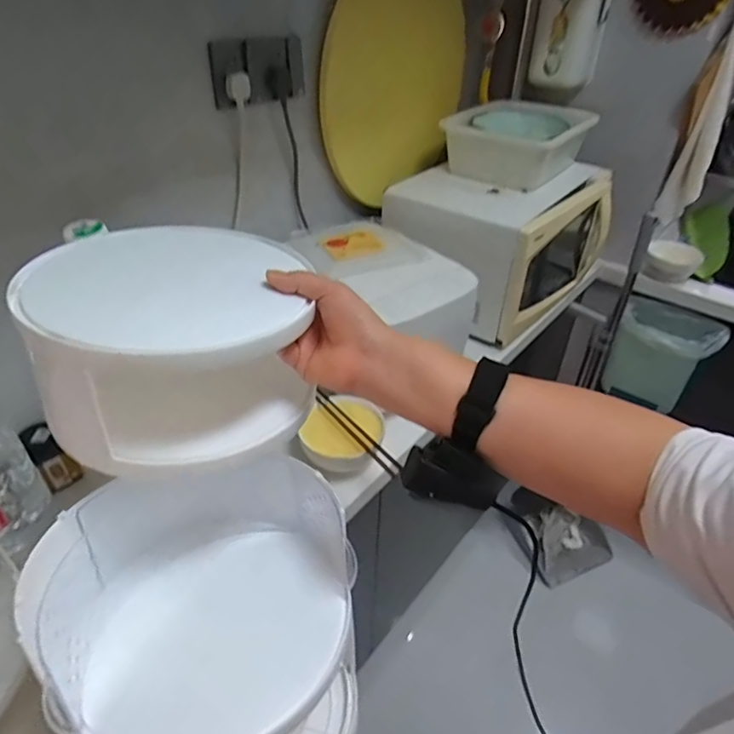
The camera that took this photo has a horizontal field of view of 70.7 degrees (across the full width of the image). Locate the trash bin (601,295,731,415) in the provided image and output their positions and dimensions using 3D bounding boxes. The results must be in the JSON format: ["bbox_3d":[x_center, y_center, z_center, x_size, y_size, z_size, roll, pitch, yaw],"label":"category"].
[{"bbox_3d":[0.737,-0.023,1.301,0.219,0.230,0.144,20,41,24],"label":"trash bin"}]

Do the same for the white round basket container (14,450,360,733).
[{"bbox_3d":[-0.129,0.235,0.464,0.228,0.221,0.249,0,37,0],"label":"white round basket container"}]

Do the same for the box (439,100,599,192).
[{"bbox_3d":[0.318,-0.472,1.096,0.210,0.124,0.246,28,45,32],"label":"box"}]

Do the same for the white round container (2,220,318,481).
[{"bbox_3d":[-0.160,-0.028,0.460,0.206,0.121,0.203,0,37,0],"label":"white round container"}]

